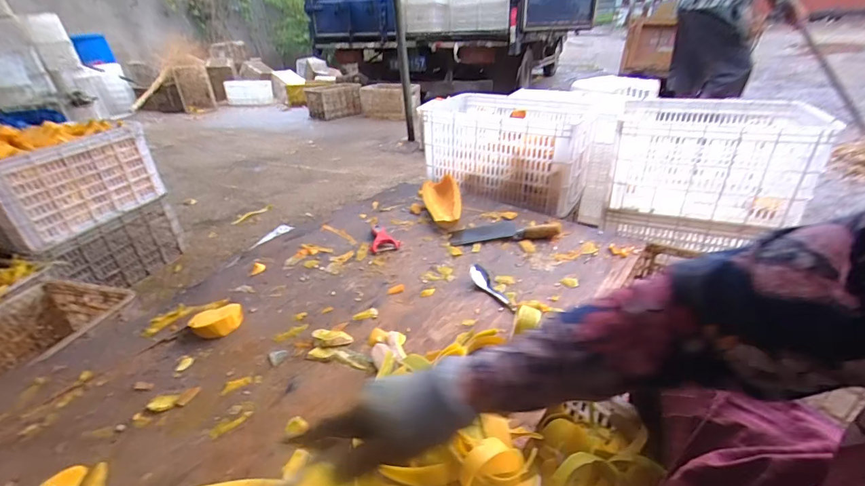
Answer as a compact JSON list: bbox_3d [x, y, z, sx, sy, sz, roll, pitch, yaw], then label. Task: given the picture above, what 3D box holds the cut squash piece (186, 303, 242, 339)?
[{"bbox_3d":[-0.407,0.144,0.736,0.084,0.029,0.074,-13,32,-16],"label":"cut squash piece"}]

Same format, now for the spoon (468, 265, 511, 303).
[{"bbox_3d":[0.118,0.085,0.801,0.034,0.020,0.116,-20,48,-26],"label":"spoon"}]

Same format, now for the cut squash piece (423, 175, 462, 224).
[{"bbox_3d":[0.025,-0.117,1.106,0.091,0.073,0.236,-5,31,-3],"label":"cut squash piece"}]

